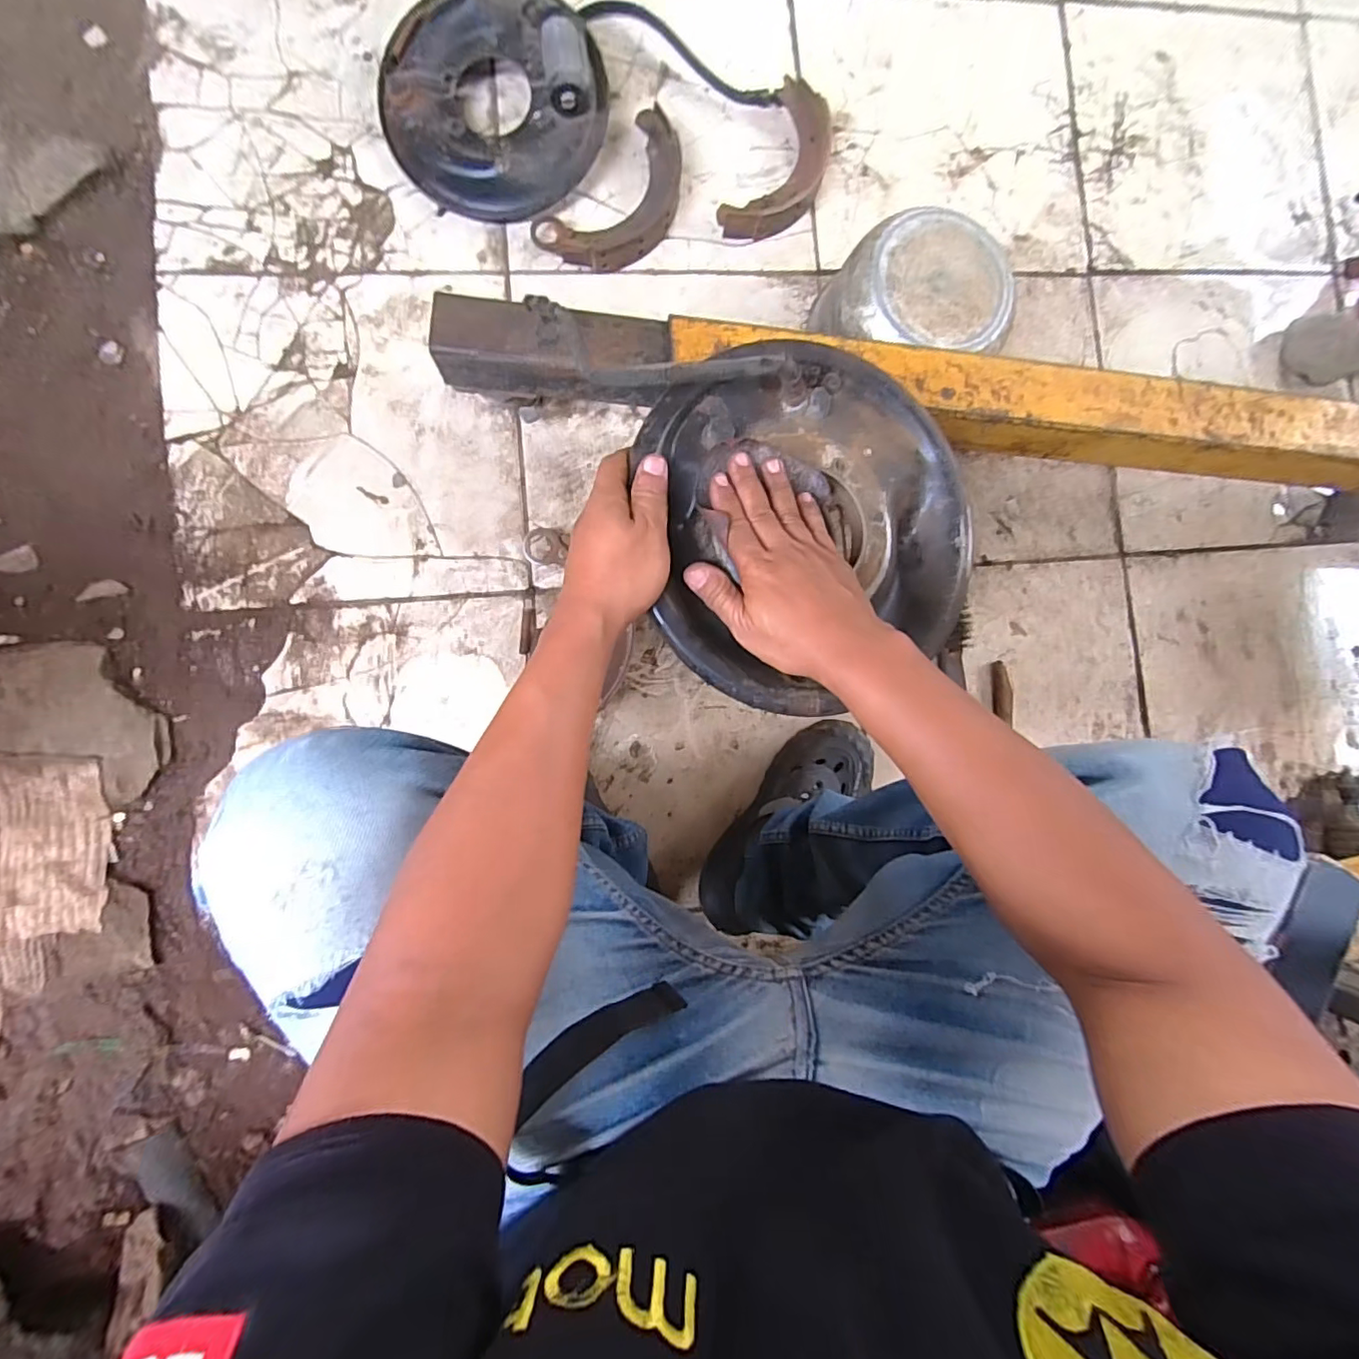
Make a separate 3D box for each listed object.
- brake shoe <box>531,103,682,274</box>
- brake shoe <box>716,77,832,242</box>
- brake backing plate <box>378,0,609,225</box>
[{"bbox_3d":[-0.070,-0.598,0.723,0.117,0.031,0.218,42,85,-4],"label":"brake shoe"},{"bbox_3d":[0.135,-0.664,0.751,0.103,0.033,0.217,28,87,-5],"label":"brake shoe"},{"bbox_3d":[-0.226,-0.692,0.687,0.252,0.081,0.230,0,90,-6],"label":"brake backing plate"}]

